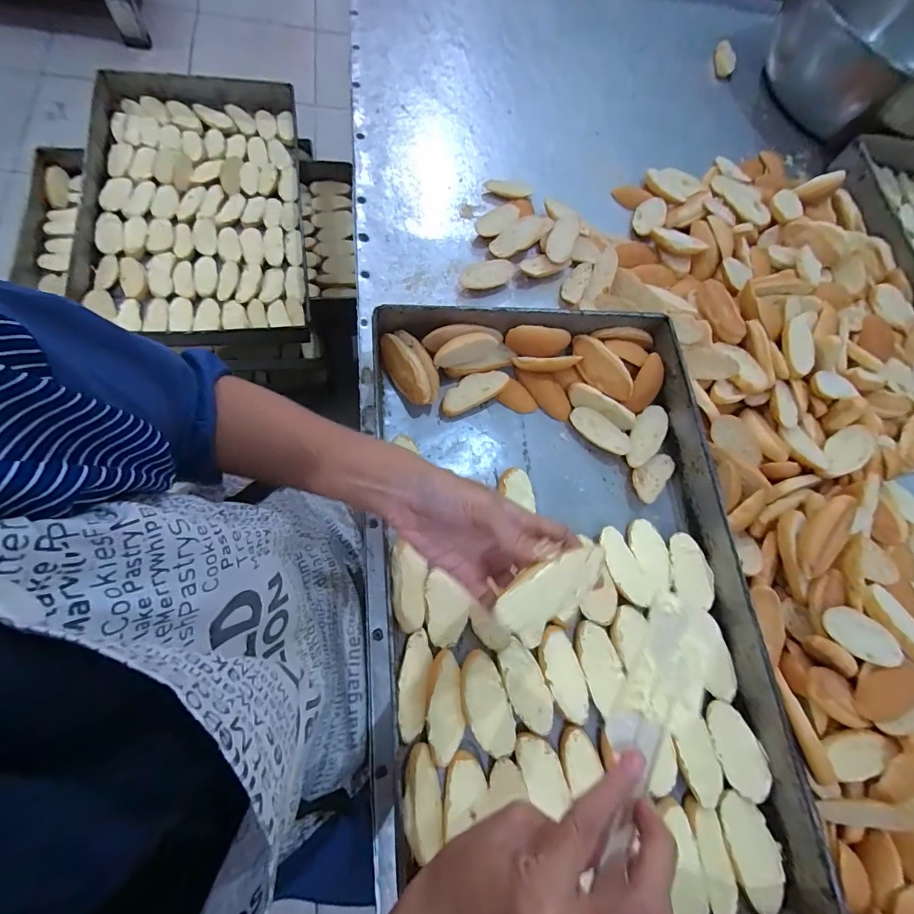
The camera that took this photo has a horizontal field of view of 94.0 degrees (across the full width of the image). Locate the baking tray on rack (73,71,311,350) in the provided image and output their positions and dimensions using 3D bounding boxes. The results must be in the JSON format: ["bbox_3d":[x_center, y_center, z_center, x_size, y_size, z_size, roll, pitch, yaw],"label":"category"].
[{"bbox_3d":[-0.504,-0.494,0.830,0.382,0.077,0.657,-5,73,-12],"label":"baking tray on rack"}]

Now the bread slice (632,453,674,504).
[{"bbox_3d":[0.234,0.021,0.509,0.036,0.010,0.069,38,69,4],"label":"bread slice"}]

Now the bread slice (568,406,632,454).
[{"bbox_3d":[0.174,-0.032,0.515,0.079,0.013,0.035,36,69,3],"label":"bread slice"}]

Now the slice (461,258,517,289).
[{"bbox_3d":[0.041,-0.242,0.561,0.074,0.007,0.038,-19,74,-8],"label":"slice"}]

